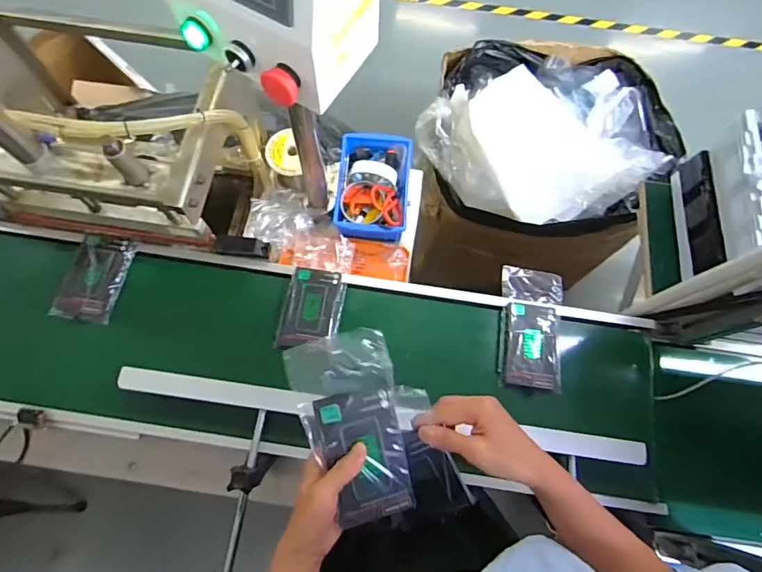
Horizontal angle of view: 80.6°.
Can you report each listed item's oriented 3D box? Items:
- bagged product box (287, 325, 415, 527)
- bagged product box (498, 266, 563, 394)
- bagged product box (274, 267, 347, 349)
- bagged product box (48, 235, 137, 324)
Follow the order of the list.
[{"bbox_3d":[-0.022,0.142,0.453,0.096,0.027,0.190,-18,94,-8],"label":"bagged product box"},{"bbox_3d":[0.249,0.066,0.743,0.095,0.031,0.205,7,71,0],"label":"bagged product box"},{"bbox_3d":[-0.112,0.037,0.739,0.092,0.010,0.137,10,71,1],"label":"bagged product box"},{"bbox_3d":[-0.474,-0.013,0.747,0.094,0.022,0.147,13,71,2],"label":"bagged product box"}]

